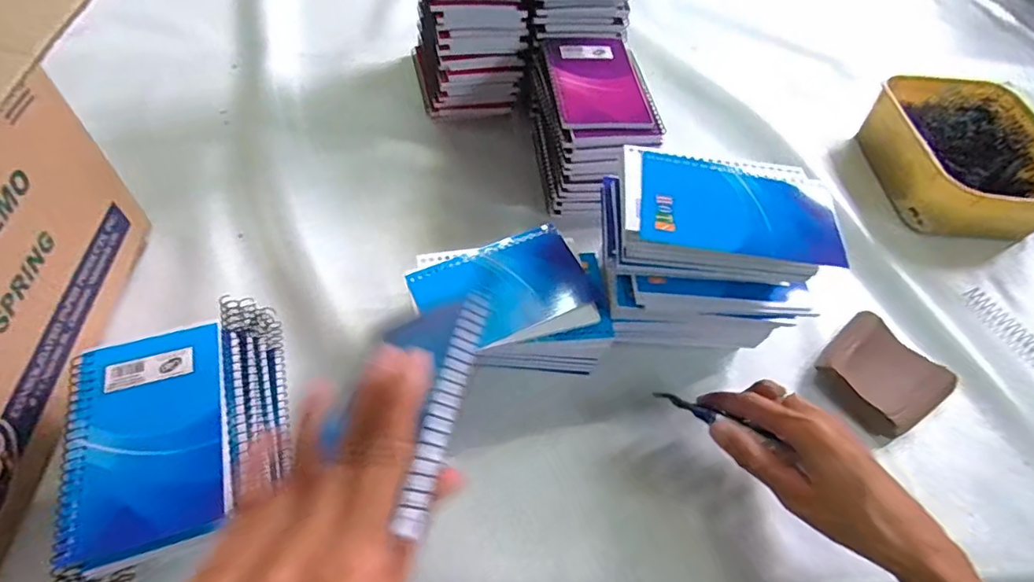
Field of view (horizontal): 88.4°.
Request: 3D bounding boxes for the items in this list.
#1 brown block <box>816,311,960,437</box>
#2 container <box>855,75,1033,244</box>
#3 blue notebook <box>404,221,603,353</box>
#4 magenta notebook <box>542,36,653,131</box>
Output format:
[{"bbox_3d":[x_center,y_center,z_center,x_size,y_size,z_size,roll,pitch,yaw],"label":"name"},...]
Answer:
[{"bbox_3d":[0.301,0.065,0.435,0.095,0.032,0.089,-26,61,-22],"label":"brown block"},{"bbox_3d":[0.480,-0.142,0.573,0.160,0.068,0.200,5,55,-3],"label":"container"},{"bbox_3d":[-0.009,-0.001,0.400,0.129,0.011,0.087,-15,58,-16],"label":"blue notebook"},{"bbox_3d":[0.073,-0.195,0.491,0.084,0.008,0.127,-4,55,-9],"label":"magenta notebook"}]

